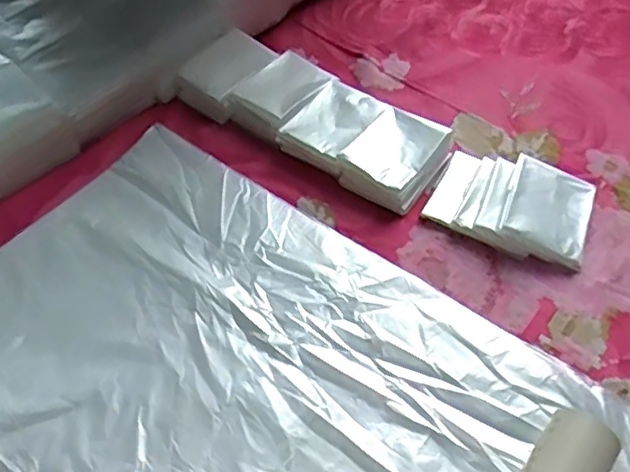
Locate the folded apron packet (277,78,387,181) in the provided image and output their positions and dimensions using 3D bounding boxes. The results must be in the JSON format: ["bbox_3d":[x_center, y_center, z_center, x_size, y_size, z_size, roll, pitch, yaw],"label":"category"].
[{"bbox_3d":[0.018,-0.098,0.554,0.065,0.028,0.085,29,58,23],"label":"folded apron packet"}]

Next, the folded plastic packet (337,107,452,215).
[{"bbox_3d":[0.068,-0.067,0.524,0.069,0.030,0.086,28,58,22],"label":"folded plastic packet"}]

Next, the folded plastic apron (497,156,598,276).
[{"bbox_3d":[0.185,-0.020,0.481,0.068,0.009,0.084,24,61,5],"label":"folded plastic apron"}]

